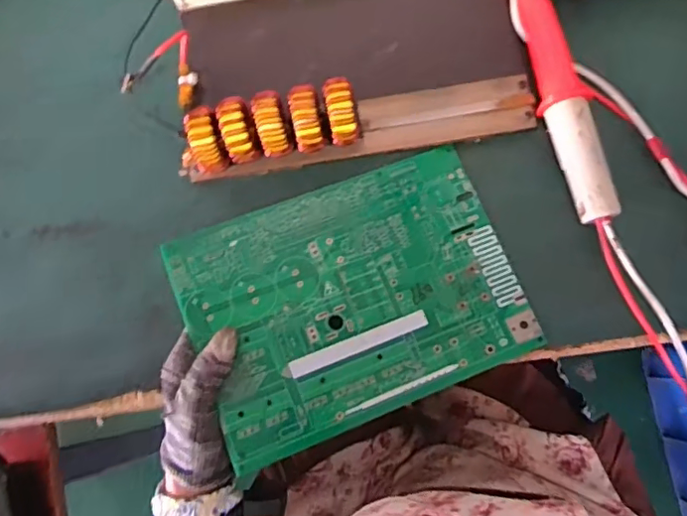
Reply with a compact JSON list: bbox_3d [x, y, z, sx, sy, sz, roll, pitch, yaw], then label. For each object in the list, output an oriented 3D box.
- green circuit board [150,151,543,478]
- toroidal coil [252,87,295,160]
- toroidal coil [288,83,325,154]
[{"bbox_3d":[0.010,0.028,0.433,0.248,0.005,0.179,-21,77,-11],"label":"green circuit board"},{"bbox_3d":[-0.057,-0.109,0.456,0.025,0.055,0.050,-16,78,3],"label":"toroidal coil"},{"bbox_3d":[-0.029,-0.114,0.454,0.022,0.054,0.052,-11,78,4],"label":"toroidal coil"}]

